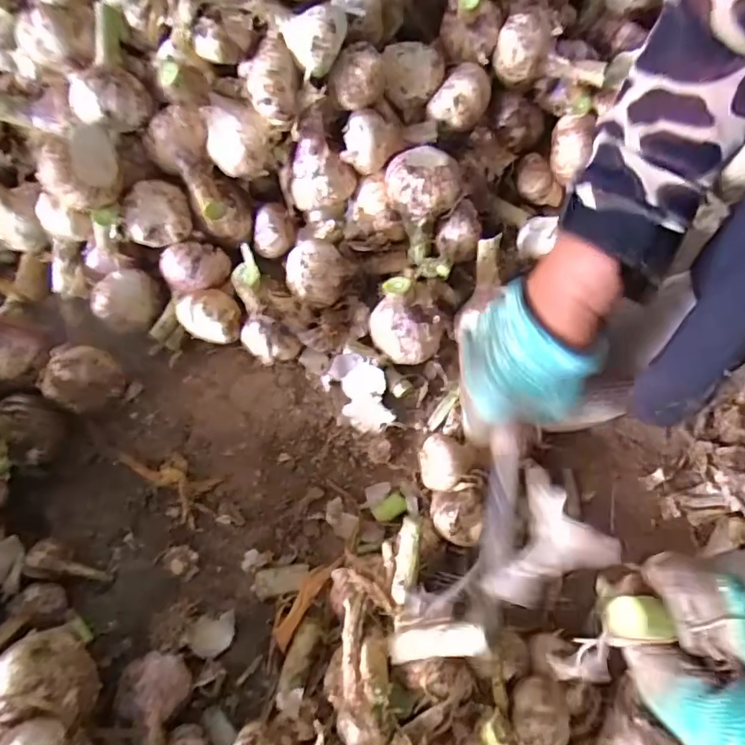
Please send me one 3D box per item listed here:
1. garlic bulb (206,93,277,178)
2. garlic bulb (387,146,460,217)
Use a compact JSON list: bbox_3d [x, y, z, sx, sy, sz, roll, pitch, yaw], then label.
[{"bbox_3d":[-0.104,-0.180,0.401,0.044,0.051,0.040,-1,72,3],"label":"garlic bulb"},{"bbox_3d":[0.039,-0.150,0.419,0.054,0.053,0.056,-1,72,3],"label":"garlic bulb"}]

